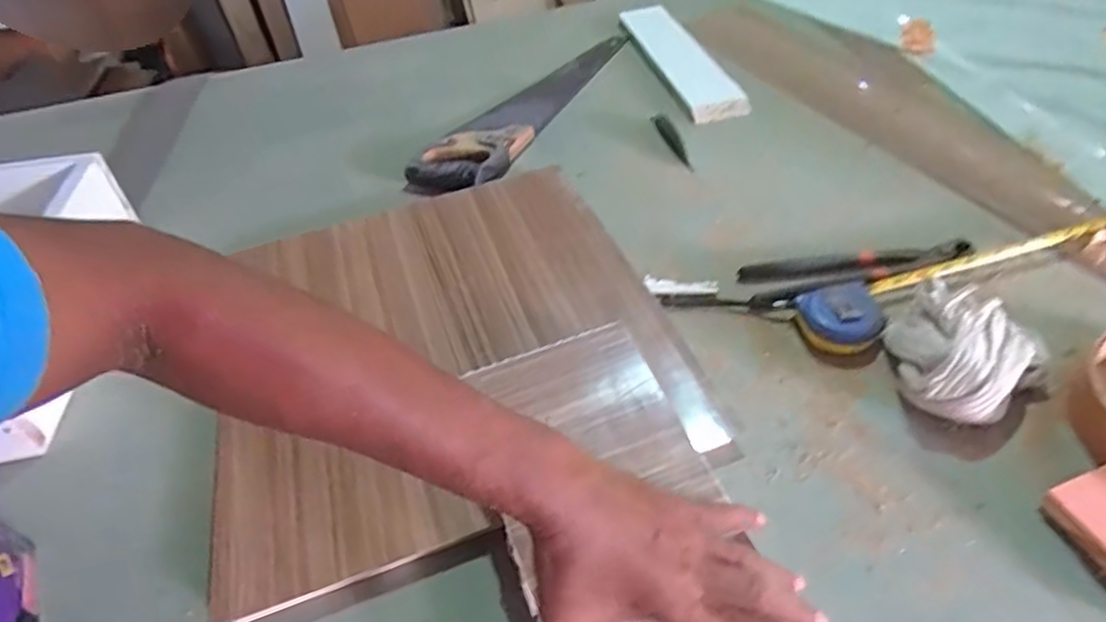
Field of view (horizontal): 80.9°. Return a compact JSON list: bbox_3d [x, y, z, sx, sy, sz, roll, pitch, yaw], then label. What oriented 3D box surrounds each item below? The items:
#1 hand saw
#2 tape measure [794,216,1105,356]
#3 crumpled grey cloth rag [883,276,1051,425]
[{"bbox_3d":[-0.036,-0.322,0.985,0.119,0.035,0.502,15,49,22],"label":"hand saw"},{"bbox_3d":[0.441,-0.046,0.624,0.453,0.034,0.065,-18,45,-9],"label":"tape measure"},{"bbox_3d":[0.325,0.035,0.533,0.107,0.059,0.114,-22,46,-12],"label":"crumpled grey cloth rag"}]

